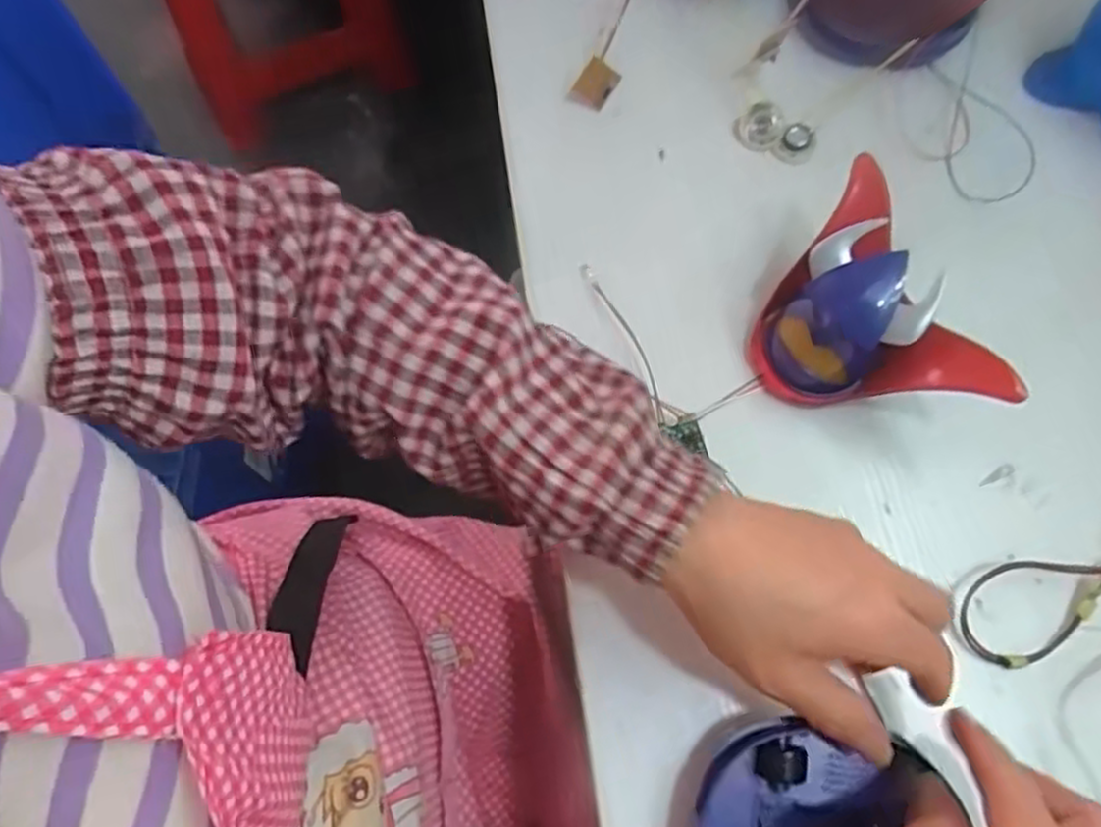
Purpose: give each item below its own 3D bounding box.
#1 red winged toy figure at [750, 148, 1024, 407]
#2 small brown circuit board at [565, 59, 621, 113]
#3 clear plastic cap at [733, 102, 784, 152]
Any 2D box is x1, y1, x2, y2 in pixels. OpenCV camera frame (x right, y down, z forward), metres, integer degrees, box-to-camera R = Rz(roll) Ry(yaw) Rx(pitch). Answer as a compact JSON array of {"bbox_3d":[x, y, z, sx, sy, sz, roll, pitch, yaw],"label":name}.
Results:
[{"bbox_3d":[0.148,-0.044,0.368,0.084,0.067,0.130,-22,72,-6],"label":"red winged toy figure"},{"bbox_3d":[0.026,-0.197,0.455,0.022,0.029,0.004,32,34,-8],"label":"small brown circuit board"},{"bbox_3d":[0.125,-0.170,0.446,0.028,0.013,0.023,-1,71,1],"label":"clear plastic cap"}]

